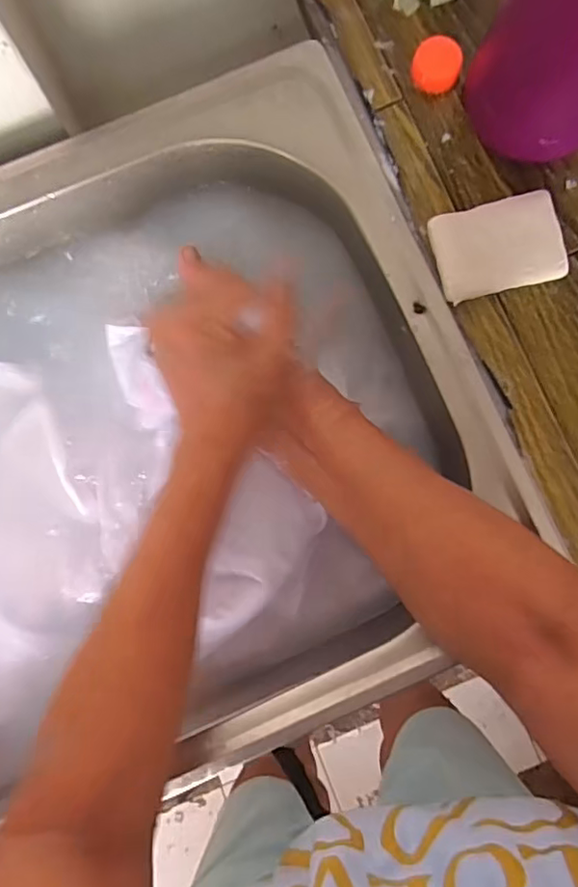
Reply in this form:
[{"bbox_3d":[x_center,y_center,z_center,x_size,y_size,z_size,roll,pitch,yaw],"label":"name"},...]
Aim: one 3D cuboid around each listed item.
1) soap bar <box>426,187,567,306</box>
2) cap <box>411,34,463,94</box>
[{"bbox_3d":[0.132,-0.124,0.364,0.078,0.013,0.057,-13,85,-1],"label":"soap bar"},{"bbox_3d":[0.096,-0.246,0.374,0.030,0.015,0.028,0,85,0],"label":"cap"}]

